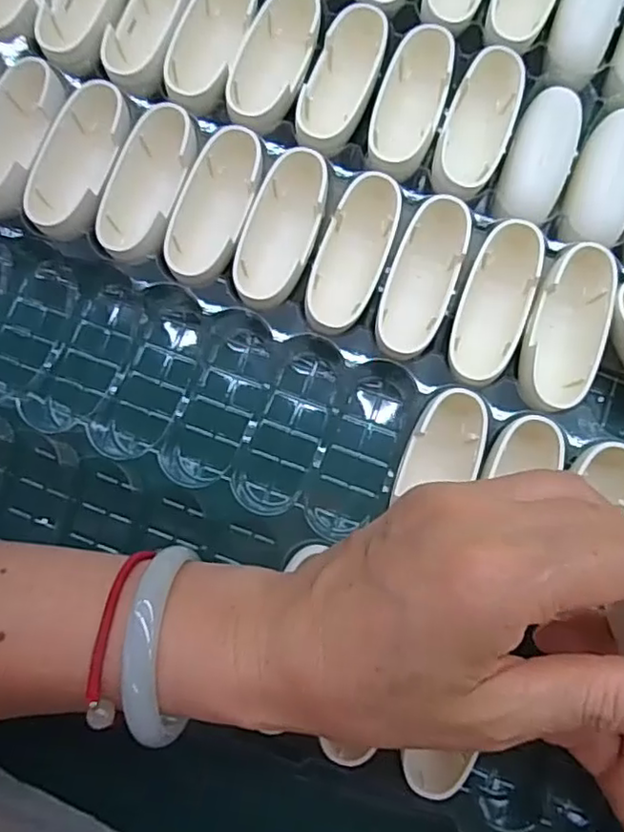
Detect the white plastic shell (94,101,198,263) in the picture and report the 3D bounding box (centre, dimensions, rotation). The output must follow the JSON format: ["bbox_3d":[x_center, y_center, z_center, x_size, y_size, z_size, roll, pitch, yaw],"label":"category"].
[{"bbox_3d":[-0.070,-0.098,0.273,0.031,0.024,0.070,14,82,3],"label":"white plastic shell"}]

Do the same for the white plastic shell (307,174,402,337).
[{"bbox_3d":[0.017,-0.066,0.268,0.028,0.029,0.071,18,83,3],"label":"white plastic shell"}]

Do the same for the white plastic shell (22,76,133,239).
[{"bbox_3d":[-0.101,-0.110,0.278,0.029,0.032,0.075,10,82,2],"label":"white plastic shell"}]

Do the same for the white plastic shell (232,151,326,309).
[{"bbox_3d":[-0.012,-0.080,0.270,0.030,0.026,0.074,18,83,3],"label":"white plastic shell"}]

